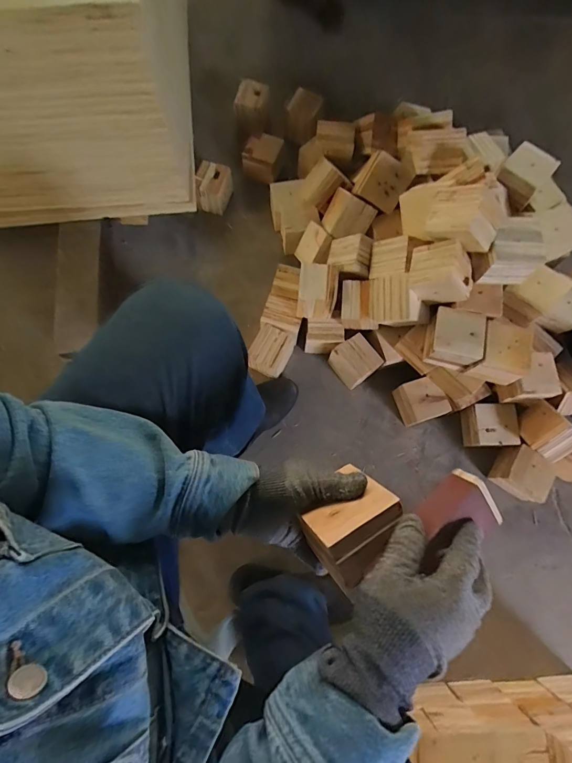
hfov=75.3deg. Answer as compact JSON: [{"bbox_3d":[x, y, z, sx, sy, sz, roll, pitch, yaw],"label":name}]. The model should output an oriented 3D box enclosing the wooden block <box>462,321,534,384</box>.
[{"bbox_3d":[0.439,-0.060,0.764,0.094,0.075,0.111,18,76,3],"label":"wooden block"}]

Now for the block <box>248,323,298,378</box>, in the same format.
[{"bbox_3d":[-0.032,-0.079,0.921,0.090,0.080,0.129,24,77,5],"label":"block"}]

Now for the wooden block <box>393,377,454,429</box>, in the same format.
[{"bbox_3d":[0.328,0.048,0.905,0.097,0.061,0.100,-19,77,-6],"label":"wooden block"}]

